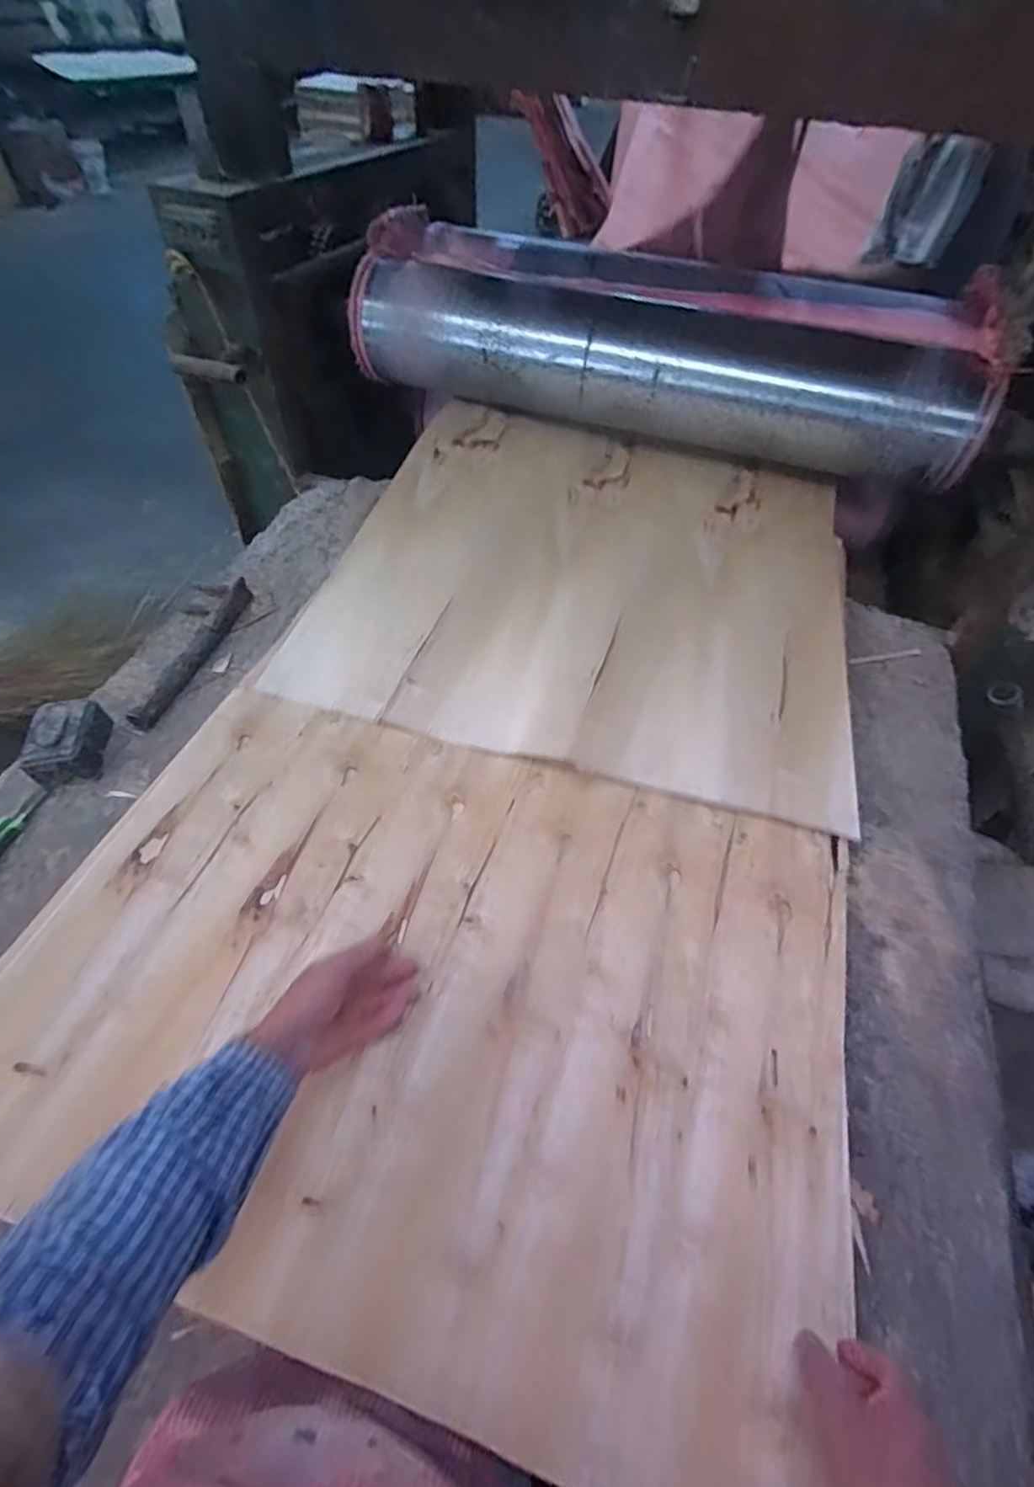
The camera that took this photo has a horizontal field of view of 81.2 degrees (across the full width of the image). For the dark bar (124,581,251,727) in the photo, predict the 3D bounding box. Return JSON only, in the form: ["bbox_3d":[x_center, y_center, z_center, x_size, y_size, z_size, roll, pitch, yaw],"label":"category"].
[{"bbox_3d":[-0.502,-0.148,0.952,0.035,0.039,0.313,13,51,8],"label":"dark bar"}]

